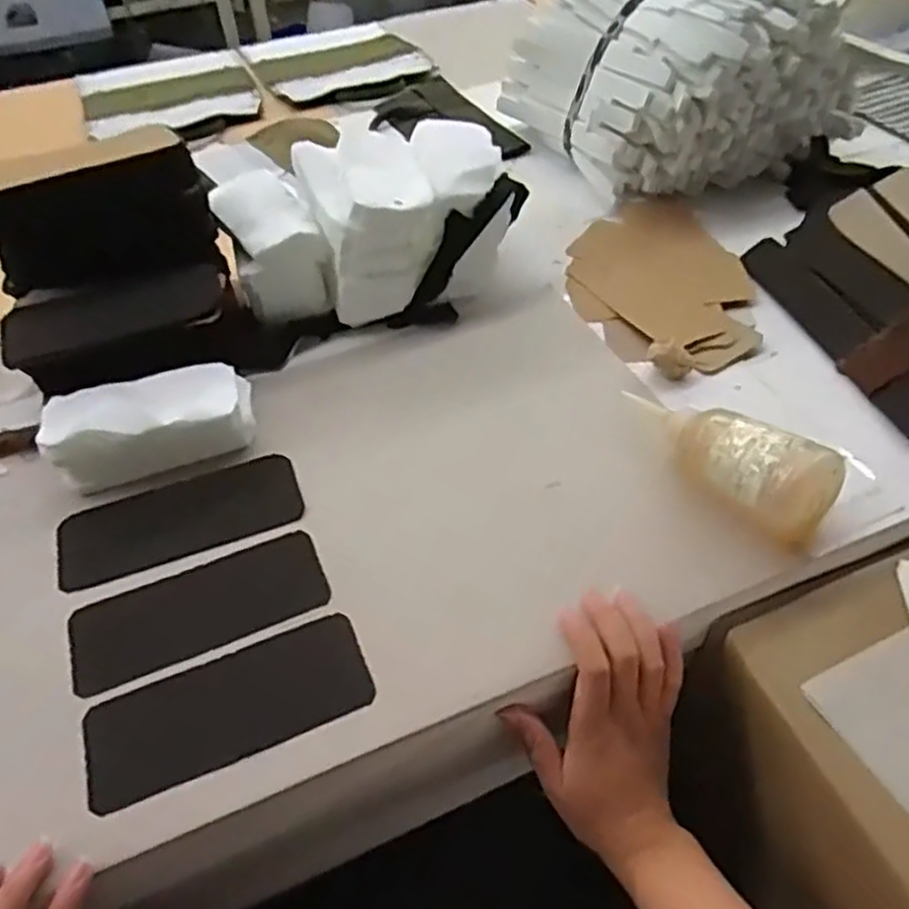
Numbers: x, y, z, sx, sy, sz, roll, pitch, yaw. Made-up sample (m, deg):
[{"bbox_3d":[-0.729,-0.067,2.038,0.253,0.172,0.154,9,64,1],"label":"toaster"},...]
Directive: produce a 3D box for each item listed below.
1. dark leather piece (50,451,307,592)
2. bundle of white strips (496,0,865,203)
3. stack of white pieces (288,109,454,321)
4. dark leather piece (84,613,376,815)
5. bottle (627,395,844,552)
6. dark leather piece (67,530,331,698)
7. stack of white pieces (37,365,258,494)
[{"bbox_3d":[-0.204,0.046,0.564,0.174,0.005,0.073,-18,50,-12],"label":"dark leather piece"},{"bbox_3d":[0.254,-0.449,0.852,0.290,0.210,0.286,-19,46,-14],"label":"bundle of white strips"},{"bbox_3d":[-0.081,-0.216,0.719,0.108,0.126,0.141,-19,46,-14],"label":"stack of white pieces"},{"bbox_3d":[-0.135,0.151,0.456,0.165,0.006,0.071,-19,45,-13],"label":"dark leather piece"},{"bbox_3d":[0.191,0.009,0.526,0.058,0.066,0.146,-36,53,-28],"label":"bottle"},{"bbox_3d":[-0.171,0.102,0.510,0.166,0.004,0.071,-20,46,-14],"label":"dark leather piece"},{"bbox_3d":[-0.241,-0.024,0.603,0.157,0.055,0.079,-18,47,-14],"label":"stack of white pieces"}]

